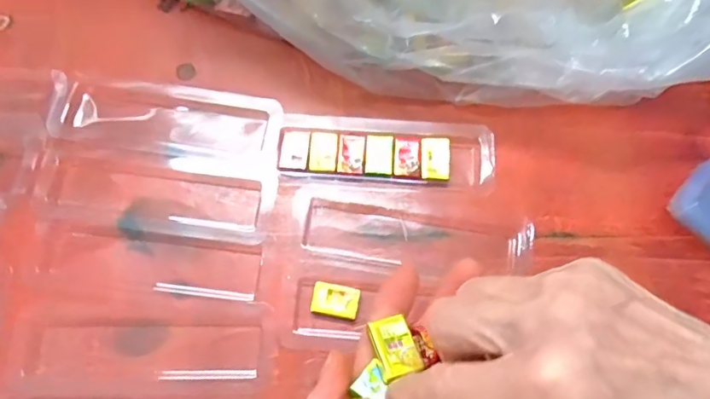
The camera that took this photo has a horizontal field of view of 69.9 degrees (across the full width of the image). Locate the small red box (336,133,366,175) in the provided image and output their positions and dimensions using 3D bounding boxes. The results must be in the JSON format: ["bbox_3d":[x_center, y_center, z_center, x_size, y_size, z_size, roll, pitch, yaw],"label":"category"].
[{"bbox_3d":[-0.002,-0.029,0.307,0.016,0.004,0.026,2,71,0],"label":"small red box"}]

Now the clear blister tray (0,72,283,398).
[{"bbox_3d":[-0.118,0.033,0.289,0.140,0.008,0.225,0,71,-1],"label":"clear blister tray"}]

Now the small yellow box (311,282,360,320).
[{"bbox_3d":[-0.011,0.056,0.280,0.026,0.008,0.018,10,71,3],"label":"small yellow box"}]

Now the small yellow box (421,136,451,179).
[{"bbox_3d":[0.049,-0.025,0.308,0.017,0.004,0.026,1,71,0],"label":"small yellow box"}]

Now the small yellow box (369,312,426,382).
[{"bbox_3d":[0.017,0.062,0.214,0.017,0.005,0.022,-20,72,-7],"label":"small yellow box"}]

